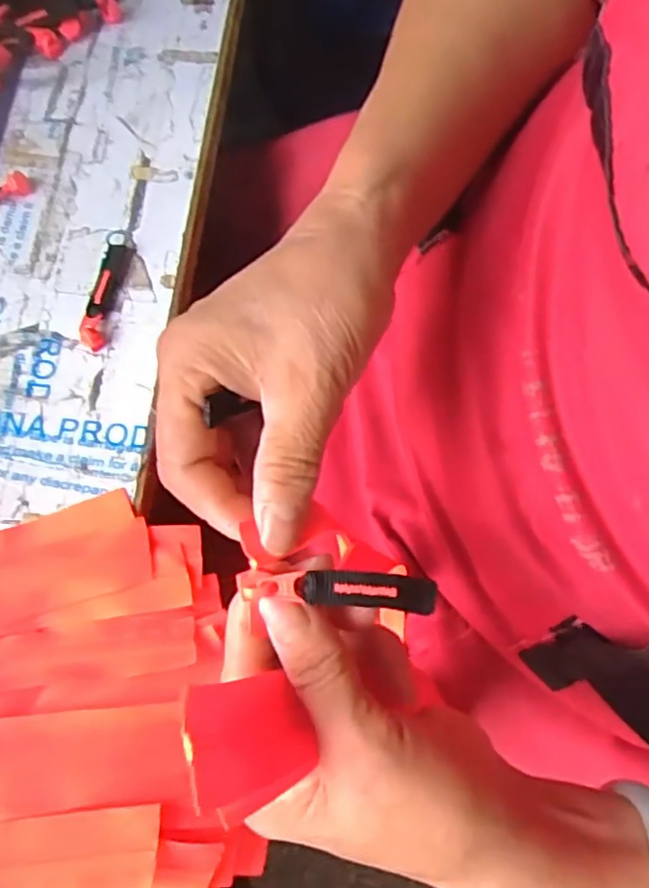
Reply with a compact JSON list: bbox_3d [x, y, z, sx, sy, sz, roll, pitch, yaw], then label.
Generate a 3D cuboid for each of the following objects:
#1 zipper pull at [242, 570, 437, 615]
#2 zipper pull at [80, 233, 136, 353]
[{"bbox_3d":[0.005,0.049,0.211,0.066,0.004,0.011,4,73,-2],"label":"zipper pull"},{"bbox_3d":[-0.125,-0.089,0.358,0.017,0.007,0.075,9,73,2],"label":"zipper pull"}]

